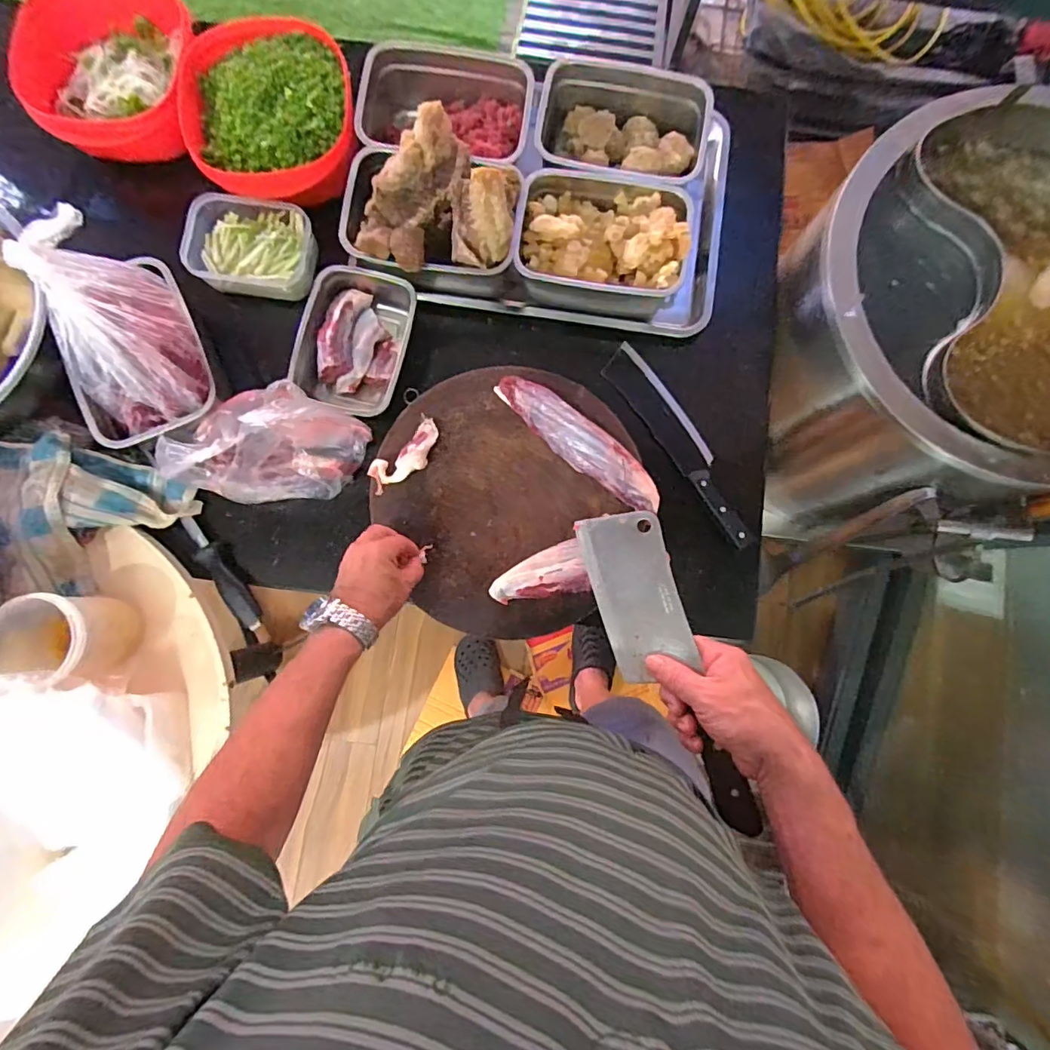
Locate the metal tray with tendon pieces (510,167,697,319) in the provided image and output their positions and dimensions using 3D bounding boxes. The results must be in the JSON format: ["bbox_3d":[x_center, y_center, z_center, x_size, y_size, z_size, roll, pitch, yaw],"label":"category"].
[{"bbox_3d":[0.096,-0.357,0.656,0.205,0.087,0.145,7,83,0],"label":"metal tray with tendon pieces"}]

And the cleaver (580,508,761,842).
[{"bbox_3d":[0.128,0.118,0.462,0.077,0.031,0.286,-20,71,-3],"label":"cleaver"}]

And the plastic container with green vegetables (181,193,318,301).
[{"bbox_3d":[-0.351,-0.357,0.672,0.156,0.046,0.114,6,83,0],"label":"plastic container with green vegetables"}]

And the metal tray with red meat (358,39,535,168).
[{"bbox_3d":[-0.100,-0.518,0.669,0.215,0.069,0.142,3,83,-1],"label":"metal tray with red meat"}]

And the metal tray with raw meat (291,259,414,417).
[{"bbox_3d":[-0.214,-0.234,0.664,0.133,0.057,0.192,12,83,0],"label":"metal tray with raw meat"}]

